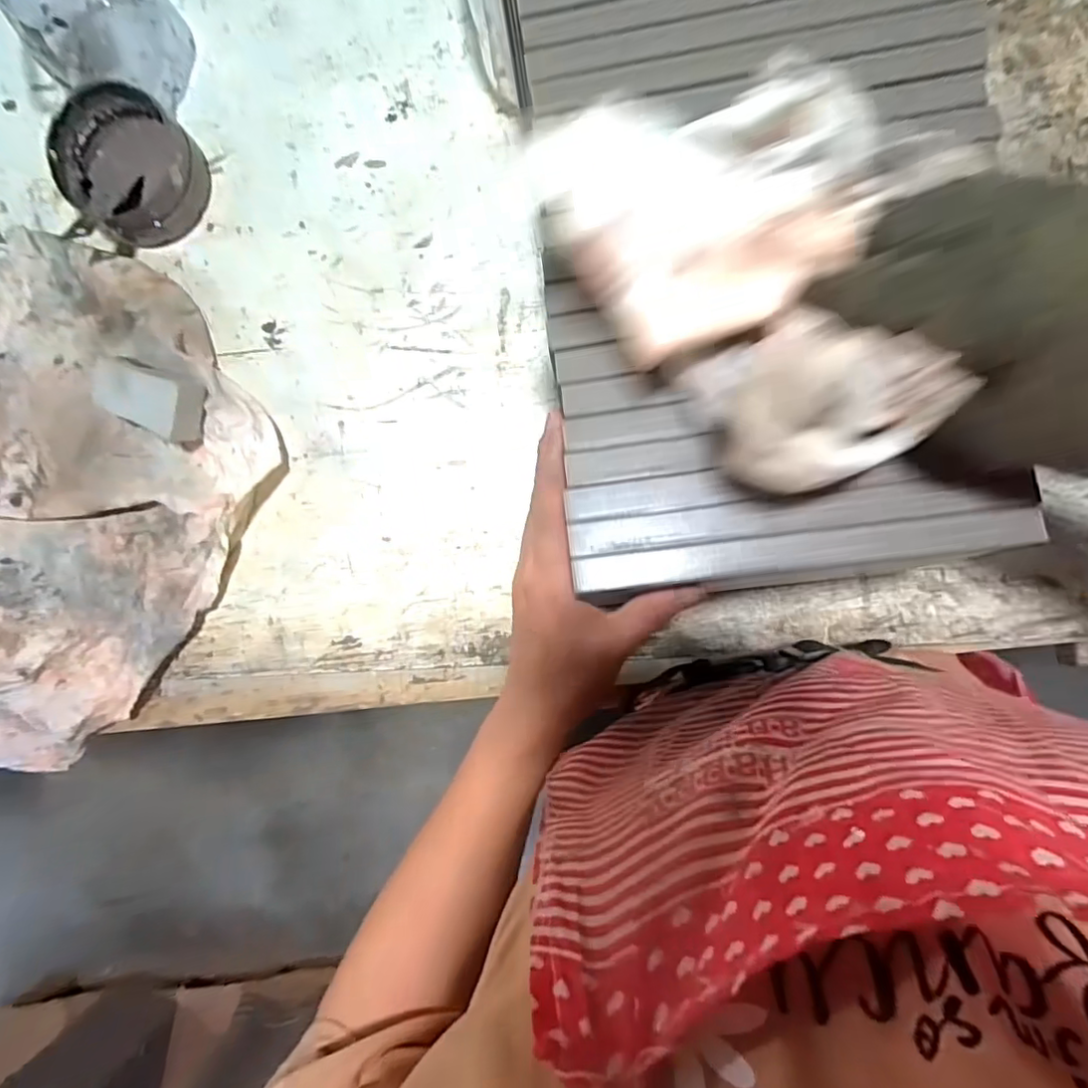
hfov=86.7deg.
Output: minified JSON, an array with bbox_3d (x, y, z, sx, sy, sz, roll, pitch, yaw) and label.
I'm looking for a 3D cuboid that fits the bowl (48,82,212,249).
[{"bbox_3d":[-0.294,-0.269,0.412,0.091,0.042,0.088,0,89,6],"label":"bowl"}]

